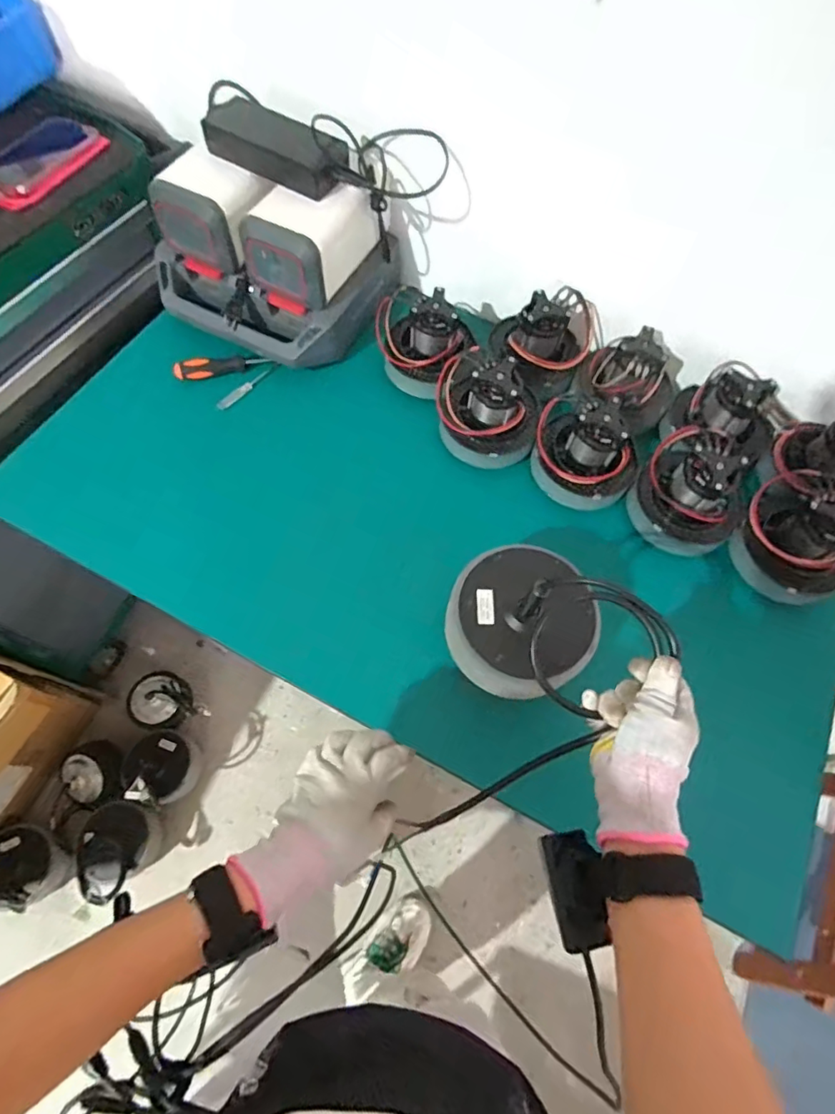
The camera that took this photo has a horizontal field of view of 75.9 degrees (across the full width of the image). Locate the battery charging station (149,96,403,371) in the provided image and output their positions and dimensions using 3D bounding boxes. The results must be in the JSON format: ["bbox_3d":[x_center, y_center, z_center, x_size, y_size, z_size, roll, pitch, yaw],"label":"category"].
[{"bbox_3d":[-0.187,-0.423,0.720,0.288,0.185,0.239,23,65,8],"label":"battery charging station"}]

